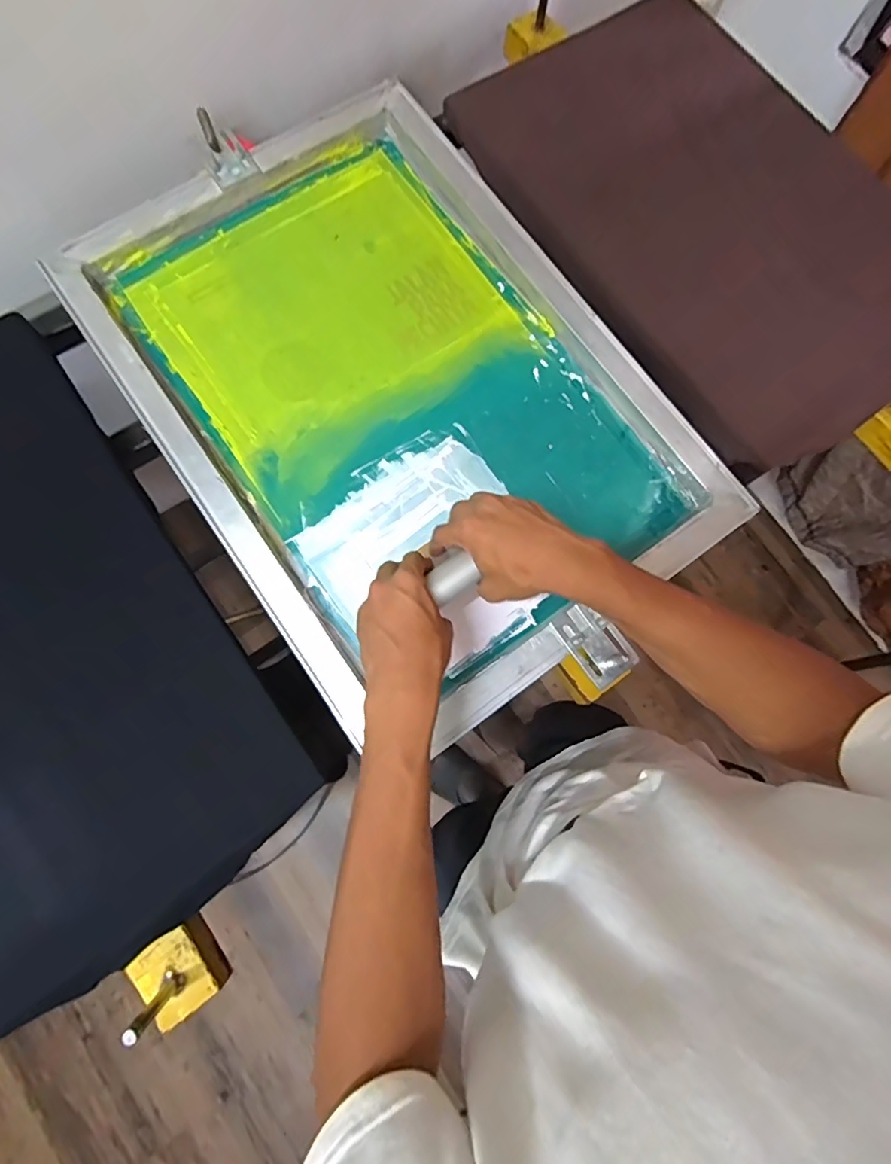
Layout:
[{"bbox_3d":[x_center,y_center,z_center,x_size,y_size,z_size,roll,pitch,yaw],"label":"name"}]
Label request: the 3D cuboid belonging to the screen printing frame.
[{"bbox_3d":[-0.059,-0.205,0.574,0.460,0.037,0.654,-35,81,-8],"label":"screen printing frame"}]

